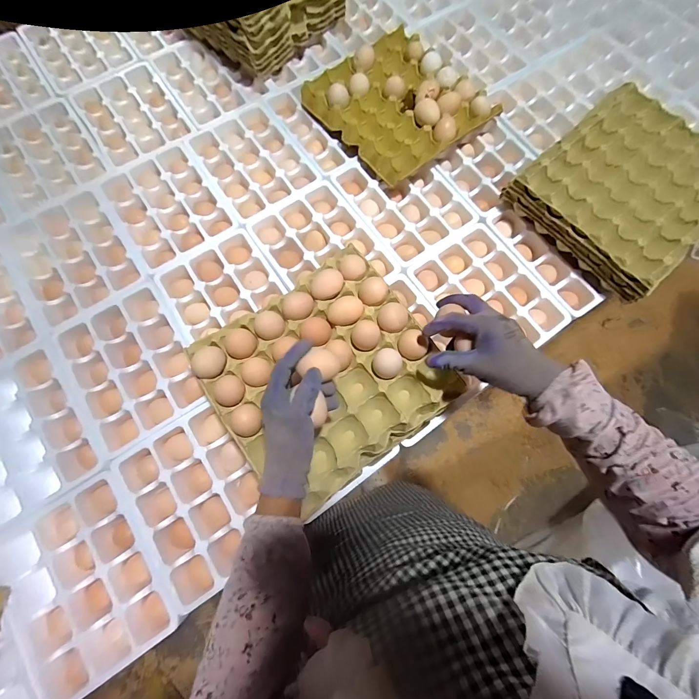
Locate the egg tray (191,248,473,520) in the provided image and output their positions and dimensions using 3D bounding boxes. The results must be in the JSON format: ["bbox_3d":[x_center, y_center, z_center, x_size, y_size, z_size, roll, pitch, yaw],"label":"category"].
[{"bbox_3d":[-0.030,0.033,0.464,0.290,0.058,0.266,-36,79,-10],"label":"egg tray"}]

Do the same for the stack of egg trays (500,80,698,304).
[{"bbox_3d":[0.470,-0.269,0.578,0.282,0.104,0.279,-39,79,-10],"label":"stack of egg trays"}]

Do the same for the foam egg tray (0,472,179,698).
[{"bbox_3d":[-0.371,0.332,0.473,0.191,0.054,0.240,-32,78,-9],"label":"foam egg tray"}]

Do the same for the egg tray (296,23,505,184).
[{"bbox_3d":[0.094,-0.483,0.650,0.265,0.055,0.285,-39,79,-10],"label":"egg tray"}]

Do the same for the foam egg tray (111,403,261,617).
[{"bbox_3d":[-0.226,0.229,0.504,0.164,0.054,0.236,-32,78,-9],"label":"foam egg tray"}]

